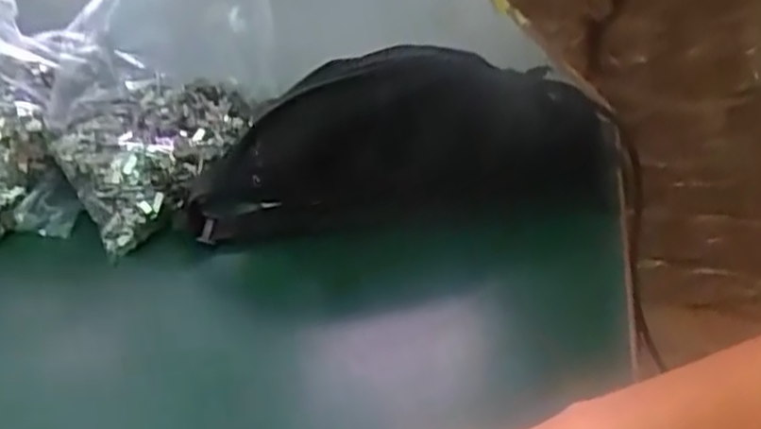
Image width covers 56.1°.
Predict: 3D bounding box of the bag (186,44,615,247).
[{"bbox_3d":[0.017,-0.046,0.494,0.307,0.114,0.049,-11,36,-8],"label":"bag"}]

